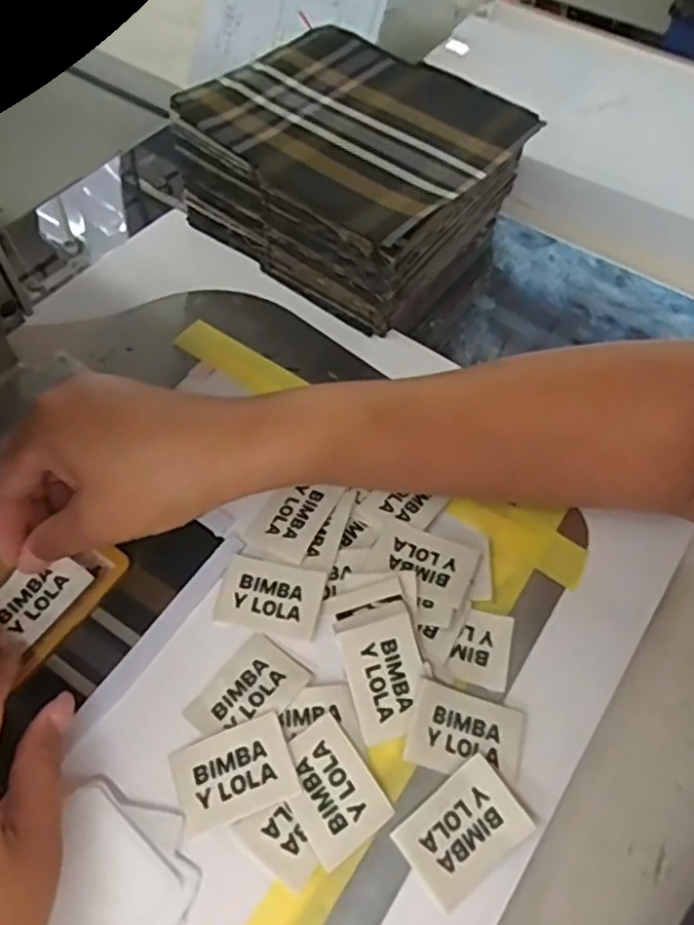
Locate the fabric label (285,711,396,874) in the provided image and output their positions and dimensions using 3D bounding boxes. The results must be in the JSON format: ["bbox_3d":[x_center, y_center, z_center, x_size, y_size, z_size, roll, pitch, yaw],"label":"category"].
[{"bbox_3d":[-0.007,0.134,0.273,0.034,0.004,0.048,-32,67,-16],"label":"fabric label"}]

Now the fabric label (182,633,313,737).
[{"bbox_3d":[-0.044,0.102,0.295,0.034,0.004,0.048,34,64,23],"label":"fabric label"}]

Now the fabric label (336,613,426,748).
[{"bbox_3d":[0.018,0.095,0.292,0.033,0.006,0.049,-15,75,-8],"label":"fabric label"}]

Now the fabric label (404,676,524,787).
[{"bbox_3d":[0.051,0.115,0.285,0.048,0.007,0.035,13,58,8],"label":"fabric label"}]

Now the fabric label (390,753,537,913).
[{"bbox_3d":[0.047,0.147,0.267,0.048,0.006,0.034,-33,63,-20],"label":"fabric label"}]

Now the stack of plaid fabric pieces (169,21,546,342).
[{"bbox_3d":[0.008,-0.184,0.430,0.173,0.087,0.155,37,64,21],"label":"stack of plaid fabric pieces"}]

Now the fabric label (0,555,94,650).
[{"bbox_3d":[-0.148,0.064,0.315,0.033,0.005,0.047,31,62,18],"label":"fabric label"}]

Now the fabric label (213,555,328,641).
[{"bbox_3d":[-0.036,0.064,0.318,0.047,0.004,0.033,10,57,6],"label":"fabric label"}]

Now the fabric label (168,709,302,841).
[{"bbox_3d":[-0.047,0.129,0.276,0.047,0.004,0.036,-23,61,-6],"label":"fabric label"}]

